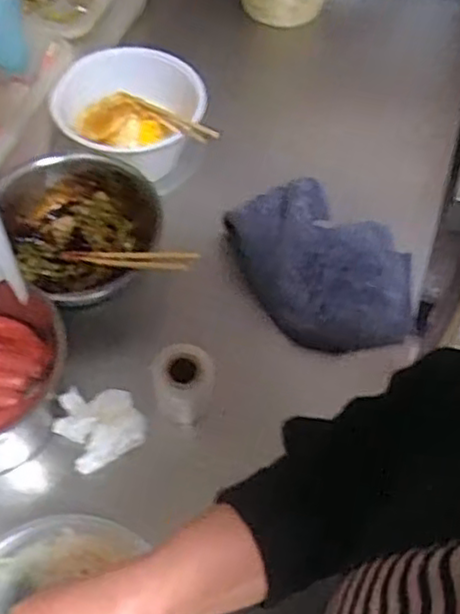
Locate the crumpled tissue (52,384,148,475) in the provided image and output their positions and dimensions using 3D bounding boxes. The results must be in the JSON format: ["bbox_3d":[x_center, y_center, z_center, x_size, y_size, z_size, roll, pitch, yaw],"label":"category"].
[{"bbox_3d":[-0.115,0.103,0.628,0.074,0.040,0.058,-29,60,-20],"label":"crumpled tissue"}]

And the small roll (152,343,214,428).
[{"bbox_3d":[-0.042,0.070,0.638,0.055,0.053,0.051,-1,54,-2],"label":"small roll"}]

